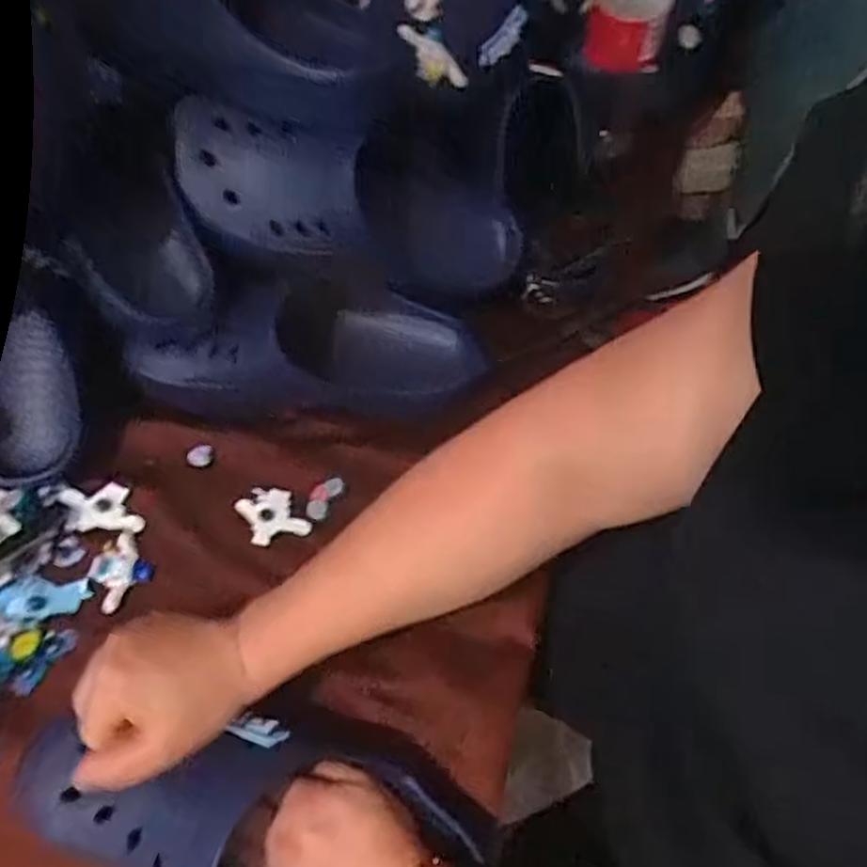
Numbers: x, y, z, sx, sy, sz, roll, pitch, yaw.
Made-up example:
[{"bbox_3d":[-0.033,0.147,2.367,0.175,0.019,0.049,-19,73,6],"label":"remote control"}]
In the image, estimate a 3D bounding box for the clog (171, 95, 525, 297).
[{"bbox_3d":[-0.064,-0.176,0.579,0.270,0.083,0.119,12,100,-18],"label":"clog"}]

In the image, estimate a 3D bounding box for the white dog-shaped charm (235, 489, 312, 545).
[{"bbox_3d":[-0.122,0.063,0.563,0.040,0.006,0.050,-30,69,-14],"label":"white dog-shaped charm"}]

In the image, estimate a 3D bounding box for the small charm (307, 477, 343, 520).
[{"bbox_3d":[-0.085,0.047,0.568,0.019,0.007,0.034,37,69,14],"label":"small charm"}]

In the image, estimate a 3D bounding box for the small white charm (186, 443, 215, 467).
[{"bbox_3d":[-0.184,0.017,0.584,0.020,0.004,0.018,-6,65,-4],"label":"small white charm"}]

